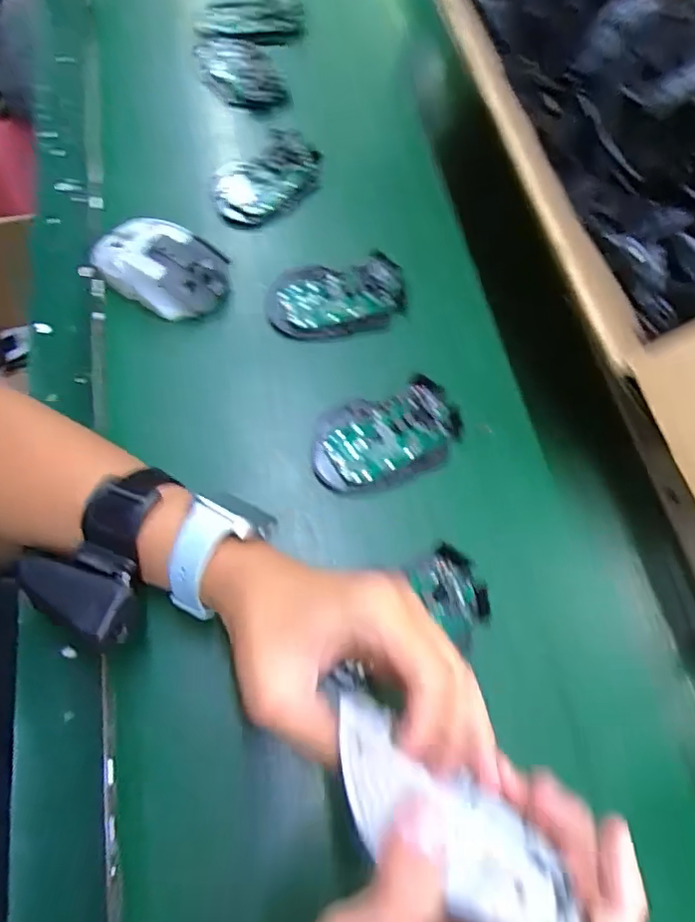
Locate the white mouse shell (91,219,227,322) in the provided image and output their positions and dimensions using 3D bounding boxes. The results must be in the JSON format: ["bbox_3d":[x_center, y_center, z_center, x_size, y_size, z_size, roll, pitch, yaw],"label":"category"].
[{"bbox_3d":[-0.154,-0.158,0.465,0.116,0.040,0.064,24,65,8],"label":"white mouse shell"}]

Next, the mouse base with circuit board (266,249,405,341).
[{"bbox_3d":[-0.008,-0.139,0.474,0.115,0.024,0.067,-8,65,-7],"label":"mouse base with circuit board"}]

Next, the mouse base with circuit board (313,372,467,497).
[{"bbox_3d":[0.029,-0.019,0.424,0.112,0.026,0.070,-16,66,-11],"label":"mouse base with circuit board"}]

